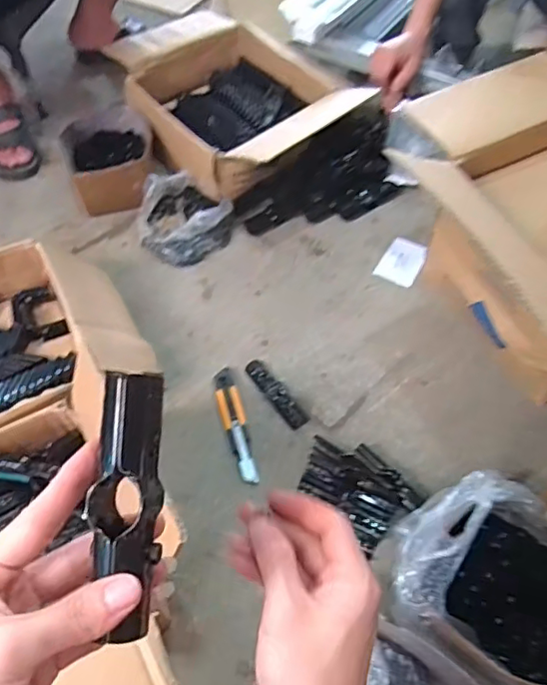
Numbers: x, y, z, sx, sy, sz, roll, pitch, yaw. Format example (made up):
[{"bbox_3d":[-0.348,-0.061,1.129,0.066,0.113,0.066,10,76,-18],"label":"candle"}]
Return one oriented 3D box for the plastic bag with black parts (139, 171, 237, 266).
[{"bbox_3d":[-0.175,-0.230,1.090,0.175,0.068,0.149,37,65,24],"label":"plastic bag with black parts"}]

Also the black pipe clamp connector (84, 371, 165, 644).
[{"bbox_3d":[-0.076,0.083,0.305,0.031,0.025,0.132,1,87,3],"label":"black pipe clamp connector"}]

